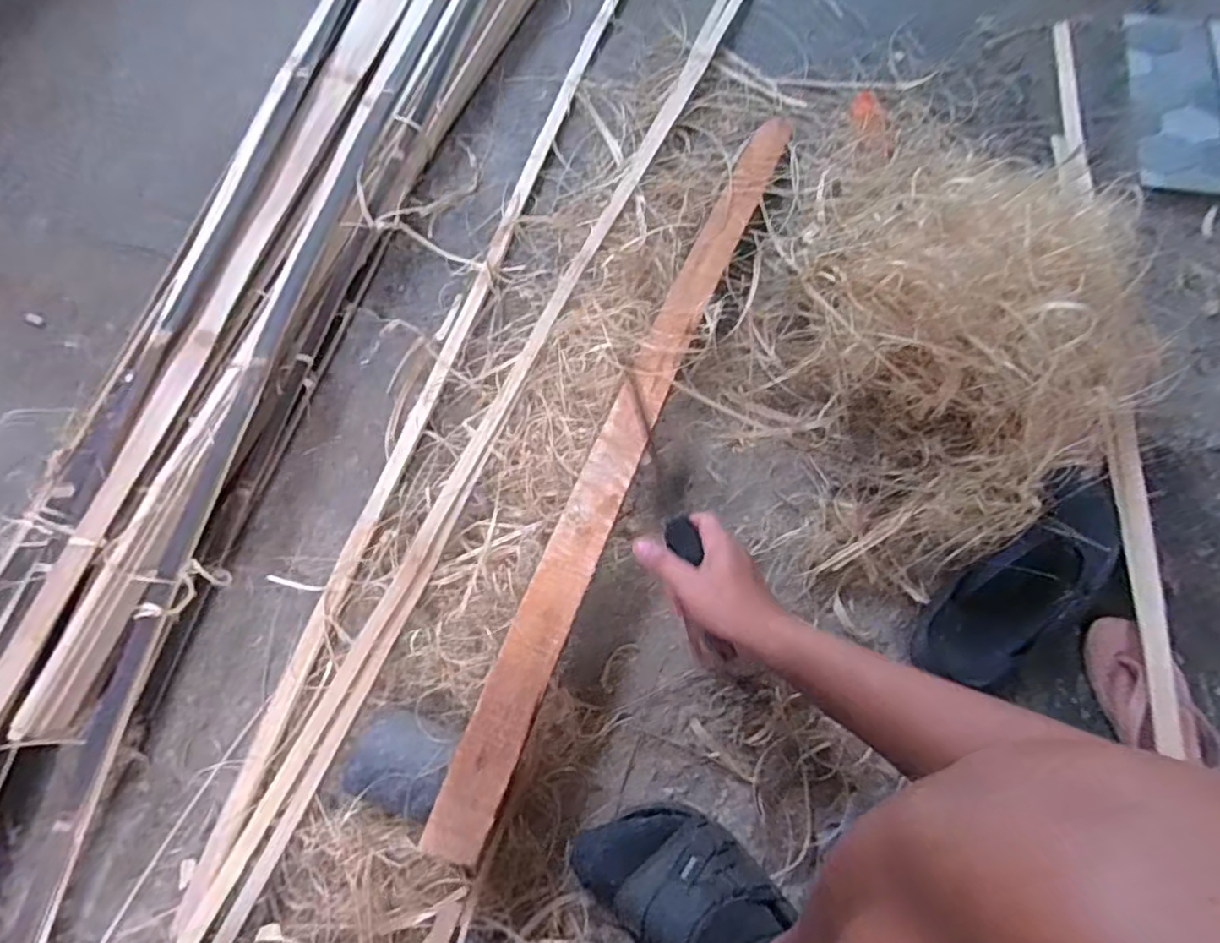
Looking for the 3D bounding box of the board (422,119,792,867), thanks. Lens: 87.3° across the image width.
[{"bbox_3d":[0.044,-0.095,0.700,0.064,0.018,0.938,20,63,9],"label":"board"}]

